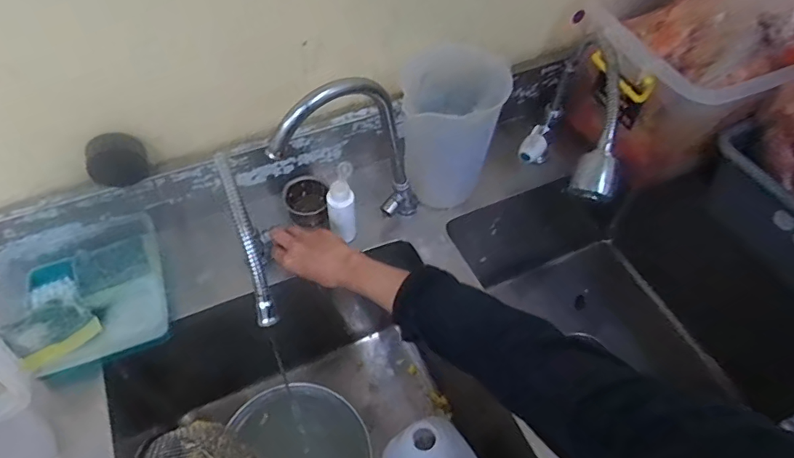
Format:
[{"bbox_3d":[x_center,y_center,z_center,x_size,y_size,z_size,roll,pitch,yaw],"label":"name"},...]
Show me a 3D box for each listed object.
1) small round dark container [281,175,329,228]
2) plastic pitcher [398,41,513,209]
[{"bbox_3d":[-0.140,-0.038,0.793,0.074,0.055,0.076,1,54,-1],"label":"small round dark container"},{"bbox_3d":[0.080,-0.156,0.771,0.146,0.201,0.146,4,54,1],"label":"plastic pitcher"}]

